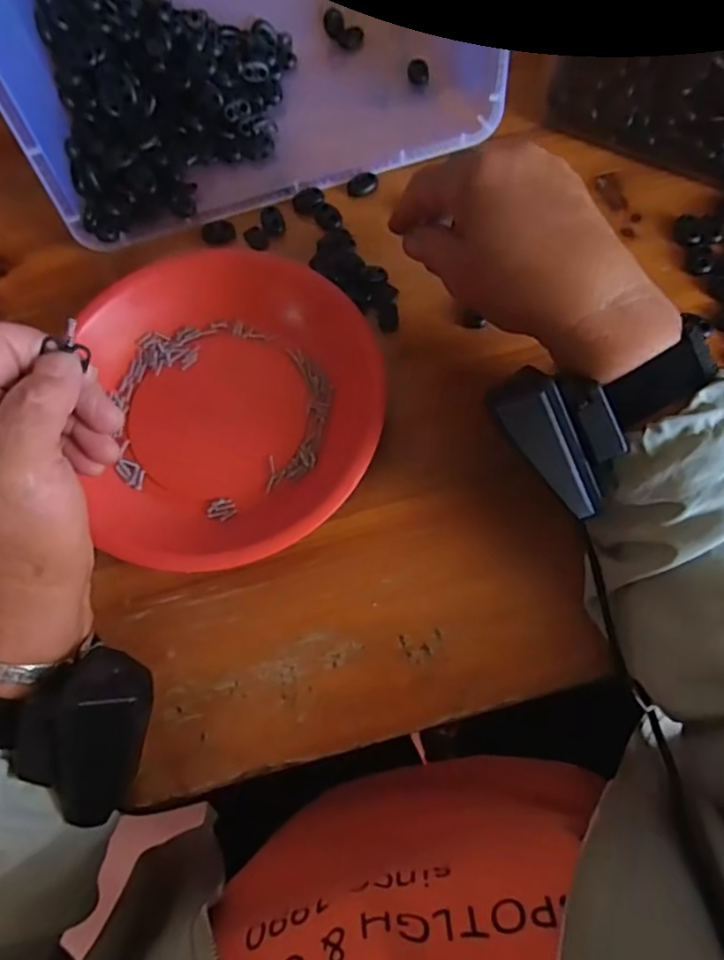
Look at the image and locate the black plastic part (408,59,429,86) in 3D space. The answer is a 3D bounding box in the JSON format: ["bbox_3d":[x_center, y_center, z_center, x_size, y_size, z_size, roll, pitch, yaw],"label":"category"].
[{"bbox_3d":[0.042,-0.299,0.446,0.015,0.008,0.017,-9,71,0],"label":"black plastic part"}]

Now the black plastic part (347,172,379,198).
[{"bbox_3d":[0.000,-0.204,0.420,0.021,0.010,0.013,-6,71,1],"label":"black plastic part"}]

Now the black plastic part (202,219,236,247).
[{"bbox_3d":[-0.097,-0.168,0.412,0.021,0.010,0.013,-13,71,-2],"label":"black plastic part"}]

